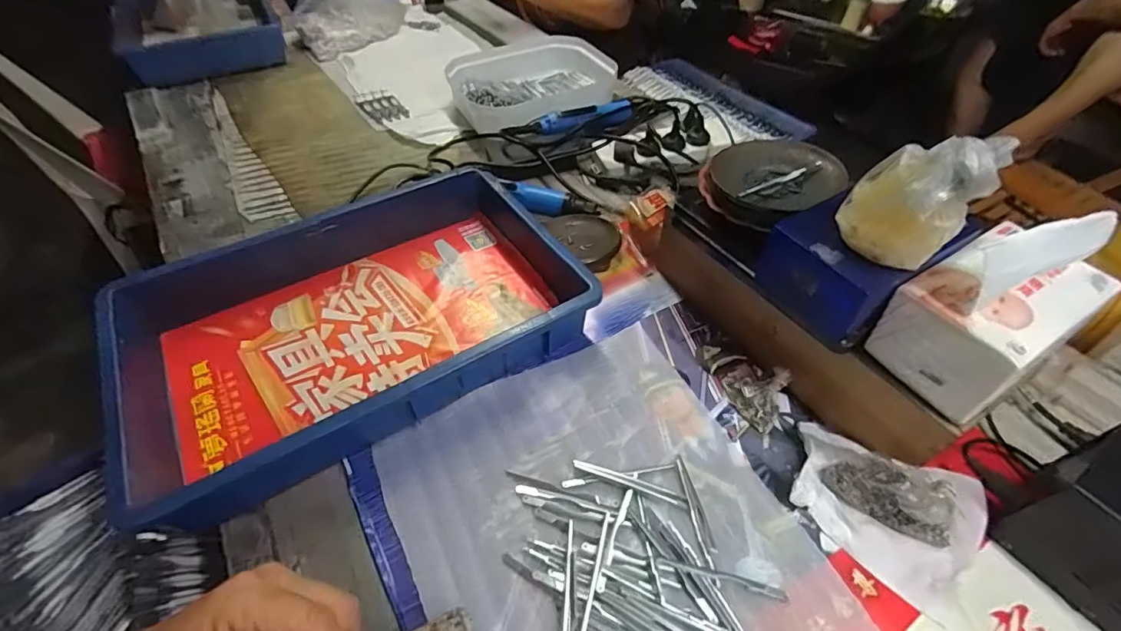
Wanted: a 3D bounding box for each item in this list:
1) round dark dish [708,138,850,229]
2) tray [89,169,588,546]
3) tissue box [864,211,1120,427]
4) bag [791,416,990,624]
[{"bbox_3d":[0.198,-0.131,0.468,0.115,0.031,0.096,-22,52,-17],"label":"round dark dish"},{"bbox_3d":[-0.201,-0.003,0.524,0.463,0.080,0.303,-24,53,-19],"label":"tray"},{"bbox_3d":[0.327,-0.012,0.366,0.122,0.123,0.090,-27,54,-21],"label":"tissue box"},{"bbox_3d":[0.268,0.150,0.409,0.150,0.056,0.101,35,58,27],"label":"bag"}]

